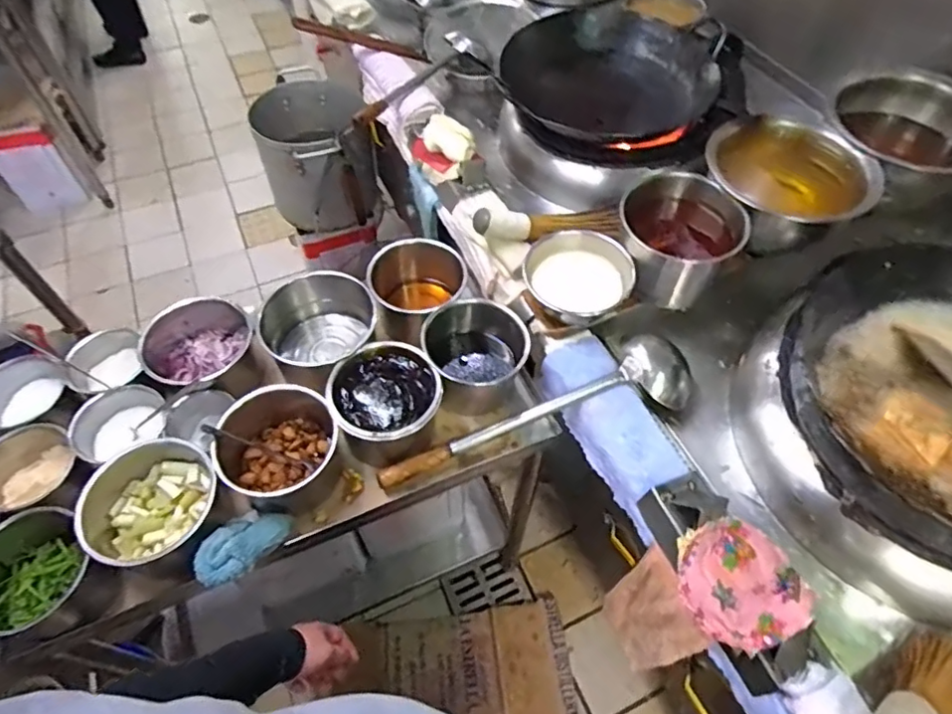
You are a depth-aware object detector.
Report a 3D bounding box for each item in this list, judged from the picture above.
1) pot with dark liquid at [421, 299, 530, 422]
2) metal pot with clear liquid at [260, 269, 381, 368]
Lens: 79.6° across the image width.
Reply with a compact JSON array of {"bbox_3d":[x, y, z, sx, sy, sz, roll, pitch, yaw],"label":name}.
[{"bbox_3d":[0.002,0.002,0.885,0.136,0.139,0.141,-1,55,1],"label":"pot with dark liquid"},{"bbox_3d":[-0.236,-0.034,0.894,0.170,0.100,0.173,-1,55,1],"label":"metal pot with clear liquid"}]

